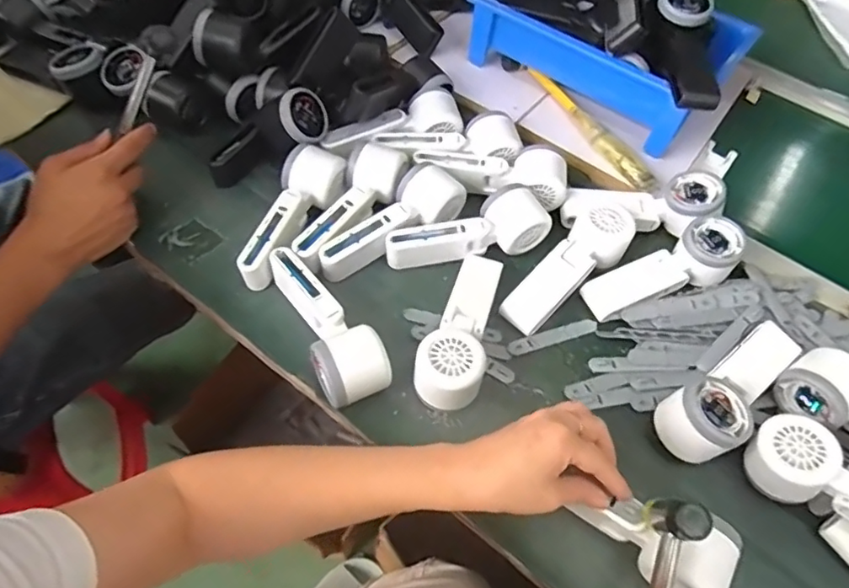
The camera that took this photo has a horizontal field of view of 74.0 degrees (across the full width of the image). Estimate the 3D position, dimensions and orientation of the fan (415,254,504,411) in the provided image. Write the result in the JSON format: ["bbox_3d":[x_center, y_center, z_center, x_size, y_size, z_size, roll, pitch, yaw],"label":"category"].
[{"bbox_3d":[0.040,0.027,0.509,0.057,0.051,0.176,20,58,8],"label":"fan"}]

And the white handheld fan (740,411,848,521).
[{"bbox_3d":[0.338,0.163,0.442,0.170,0.059,0.056,32,60,16],"label":"white handheld fan"}]

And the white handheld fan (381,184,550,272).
[{"bbox_3d":[0.045,-0.059,0.569,0.165,0.054,0.058,-20,61,-16],"label":"white handheld fan"}]

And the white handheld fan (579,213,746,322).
[{"bbox_3d":[0.238,-0.025,0.557,0.166,0.051,0.056,-18,60,-15],"label":"white handheld fan"}]

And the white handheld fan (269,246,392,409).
[{"bbox_3d":[-0.088,0.022,0.509,0.056,0.048,0.163,-22,62,-18],"label":"white handheld fan"}]

